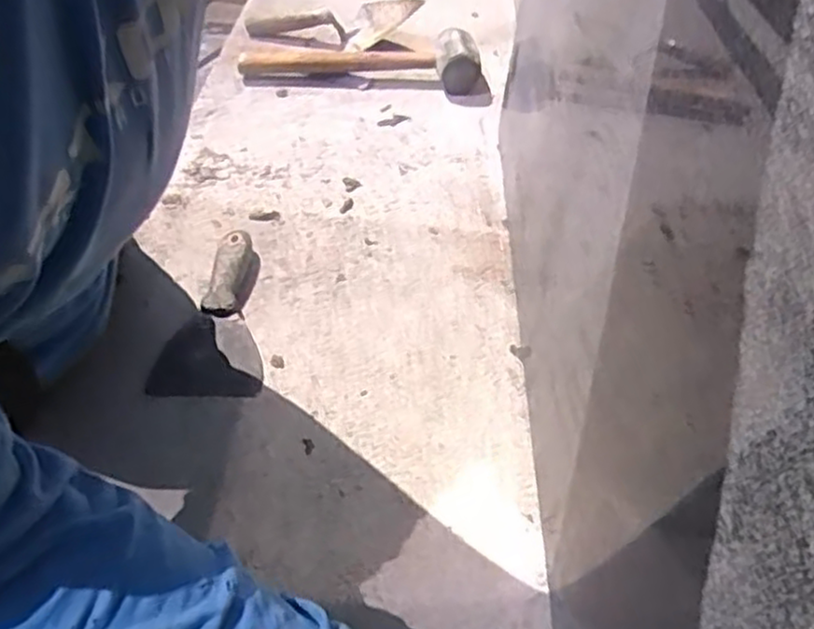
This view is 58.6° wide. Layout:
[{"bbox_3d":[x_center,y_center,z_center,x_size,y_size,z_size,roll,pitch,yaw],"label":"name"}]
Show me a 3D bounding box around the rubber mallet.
[{"bbox_3d":[-0.060,-0.365,1.013,0.340,0.058,0.088,4,44,-2],"label":"rubber mallet"}]

